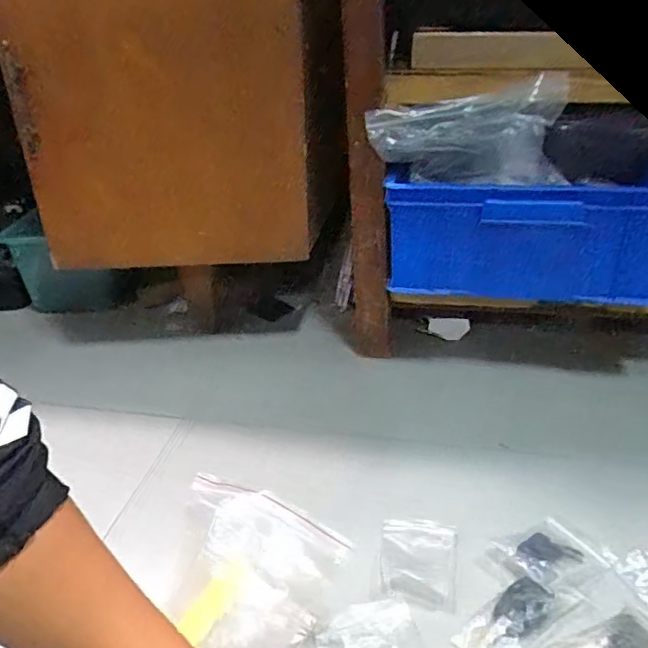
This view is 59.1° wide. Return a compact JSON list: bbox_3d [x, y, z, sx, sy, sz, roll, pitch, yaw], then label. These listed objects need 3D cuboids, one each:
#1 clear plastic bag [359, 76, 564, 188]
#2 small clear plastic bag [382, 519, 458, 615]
[{"bbox_3d":[0.169,-0.216,0.671,0.232,0.109,0.062,0,28,8],"label":"clear plastic bag"},{"bbox_3d":[0.085,0.215,0.520,0.068,0.012,0.088,2,28,12],"label":"small clear plastic bag"}]

